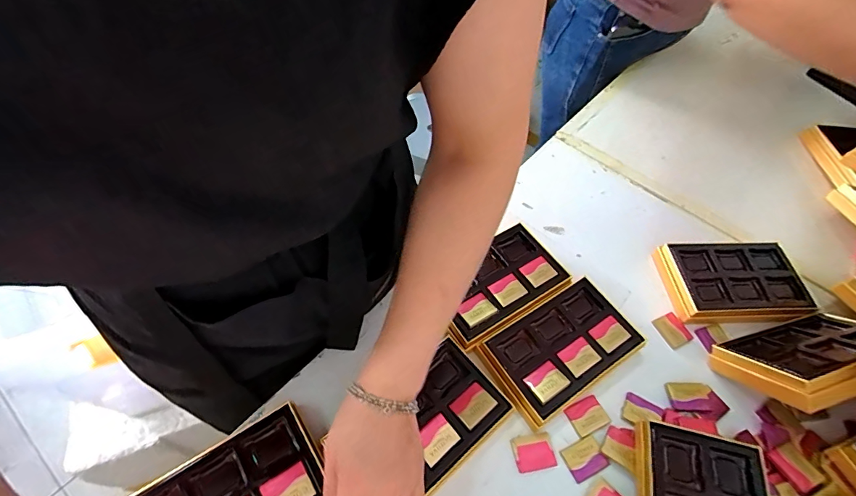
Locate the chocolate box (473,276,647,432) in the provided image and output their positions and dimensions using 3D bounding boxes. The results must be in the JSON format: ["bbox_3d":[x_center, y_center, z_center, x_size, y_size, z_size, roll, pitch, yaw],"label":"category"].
[{"bbox_3d":[0.149,0.114,0.477,0.167,0.033,0.101,-28,59,-21],"label":"chocolate box"}]

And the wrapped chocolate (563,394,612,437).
[{"bbox_3d":[0.169,0.179,0.447,0.042,0.007,0.032,-19,57,-16],"label":"wrapped chocolate"}]

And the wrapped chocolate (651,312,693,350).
[{"bbox_3d":[0.303,0.101,0.518,0.031,0.005,0.040,-20,57,-17],"label":"wrapped chocolate"}]

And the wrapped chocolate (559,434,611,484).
[{"bbox_3d":[0.157,0.210,0.419,0.040,0.007,0.032,-19,57,-16],"label":"wrapped chocolate"}]

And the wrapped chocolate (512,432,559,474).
[{"bbox_3d":[0.107,0.207,0.424,0.040,0.006,0.032,-8,54,-9],"label":"wrapped chocolate"}]

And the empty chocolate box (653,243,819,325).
[{"bbox_3d":[0.395,0.042,0.543,0.172,0.030,0.110,-3,54,-5],"label":"empty chocolate box"}]

